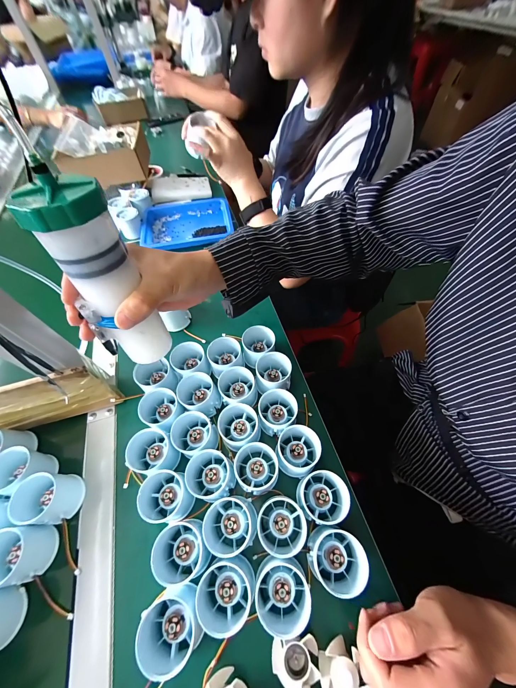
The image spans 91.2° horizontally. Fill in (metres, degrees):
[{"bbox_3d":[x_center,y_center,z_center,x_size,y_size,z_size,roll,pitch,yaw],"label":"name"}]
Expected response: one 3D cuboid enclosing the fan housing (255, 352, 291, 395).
[{"bbox_3d":[0.023,0.045,0.385,0.055,0.048,0.051,-2,58,3],"label":"fan housing"}]

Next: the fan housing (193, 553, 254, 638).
[{"bbox_3d":[-0.035,0.252,0.255,0.061,0.041,0.052,-6,58,0],"label":"fan housing"}]

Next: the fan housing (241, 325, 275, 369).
[{"bbox_3d":[0.001,0.006,0.406,0.049,0.048,0.053,1,54,-1],"label":"fan housing"}]

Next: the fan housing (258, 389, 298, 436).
[{"bbox_3d":[0.027,0.093,0.355,0.054,0.043,0.060,-4,58,1],"label":"fan housing"}]

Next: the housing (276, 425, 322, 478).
[{"bbox_3d":[0.050,0.136,0.325,0.050,0.047,0.055,-2,58,3],"label":"housing"}]

